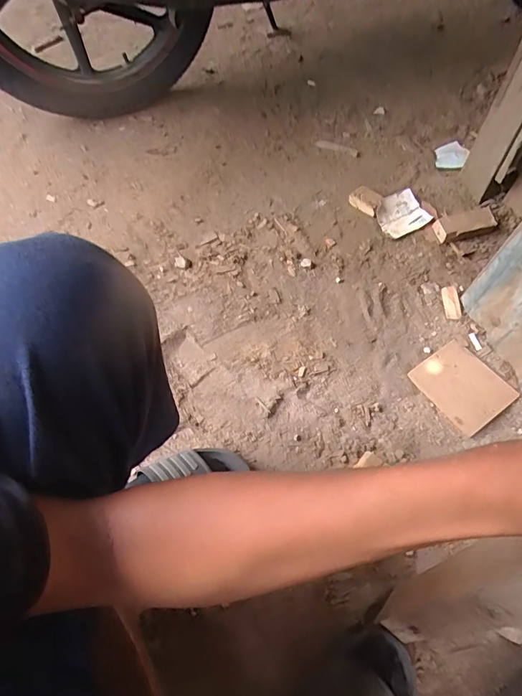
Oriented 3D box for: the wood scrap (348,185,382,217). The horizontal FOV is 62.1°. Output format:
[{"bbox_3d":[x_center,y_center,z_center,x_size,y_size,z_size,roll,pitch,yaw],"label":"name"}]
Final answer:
[{"bbox_3d":[0.230,-0.319,0.936,0.046,0.025,0.071,-39,69,-18],"label":"wood scrap"}]

